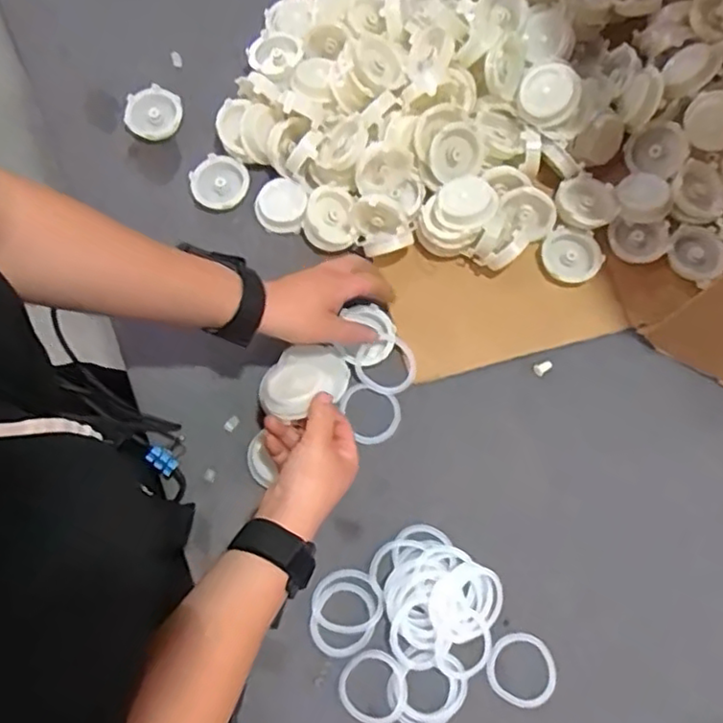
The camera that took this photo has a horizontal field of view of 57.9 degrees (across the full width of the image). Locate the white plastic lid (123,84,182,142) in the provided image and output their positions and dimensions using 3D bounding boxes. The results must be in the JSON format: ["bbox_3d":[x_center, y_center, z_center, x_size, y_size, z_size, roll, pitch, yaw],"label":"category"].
[{"bbox_3d":[-0.219,-0.261,0.687,0.054,0.008,0.054,0,91,-16],"label":"white plastic lid"}]

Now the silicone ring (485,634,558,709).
[{"bbox_3d":[0.136,0.260,0.552,0.059,0.006,0.055,0,74,0],"label":"silicone ring"}]

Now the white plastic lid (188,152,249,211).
[{"bbox_3d":[-0.144,-0.182,0.664,0.054,0.009,0.056,2,84,-16],"label":"white plastic lid"}]

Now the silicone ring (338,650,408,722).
[{"bbox_3d":[0.010,0.271,0.542,0.056,0.013,0.056,0,74,0],"label":"silicone ring"}]

